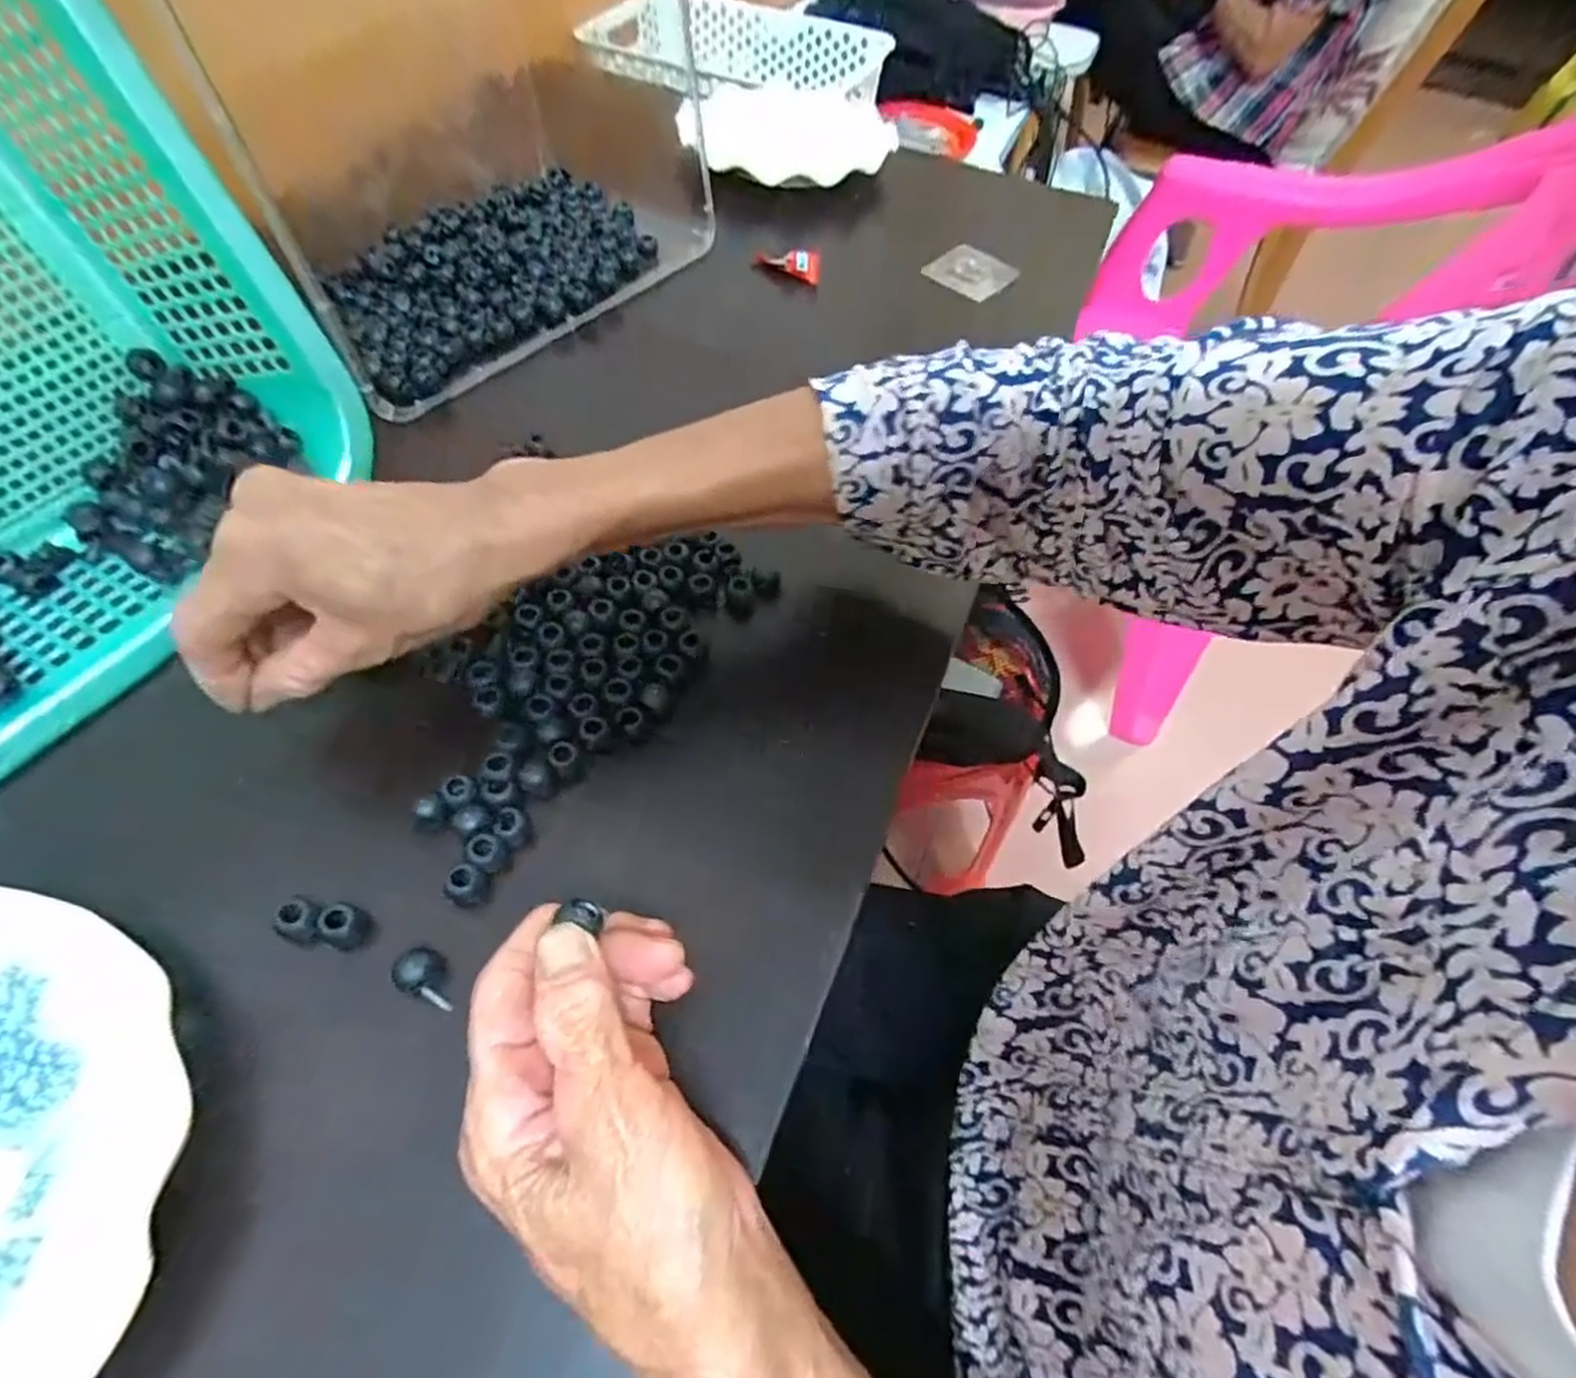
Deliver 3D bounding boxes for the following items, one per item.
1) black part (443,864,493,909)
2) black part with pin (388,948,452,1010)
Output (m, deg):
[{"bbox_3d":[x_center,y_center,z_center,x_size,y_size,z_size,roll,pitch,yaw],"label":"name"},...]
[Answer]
[{"bbox_3d":[-0.126,0.078,0.292,0.014,0.012,0.014,2,57,-3],"label":"black part"},{"bbox_3d":[-0.131,0.104,0.271,0.021,0.014,0.015,17,57,6],"label":"black part with pin"}]

